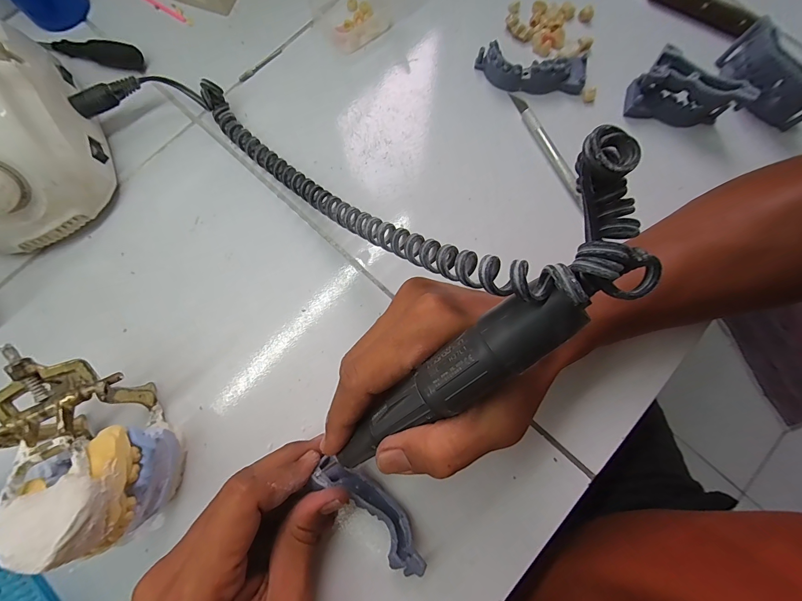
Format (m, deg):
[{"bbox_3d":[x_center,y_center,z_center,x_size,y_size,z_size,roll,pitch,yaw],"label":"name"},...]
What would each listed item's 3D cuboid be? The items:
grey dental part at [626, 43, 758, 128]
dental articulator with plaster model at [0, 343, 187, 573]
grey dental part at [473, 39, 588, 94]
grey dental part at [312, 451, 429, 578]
[{"bbox_3d":[0.212,-0.158,0.261,0.066,0.036,0.031,10,79,1],"label":"grey dental part"},{"bbox_3d":[-0.176,0.078,0.202,0.066,0.079,0.107,-44,83,-8],"label":"dental articulator with plaster model"},{"bbox_3d":[0.104,-0.183,0.280,0.083,0.021,0.027,6,79,0],"label":"grey dental part"},{"bbox_3d":[-0.017,0.129,0.217,0.085,0.025,0.019,44,82,5],"label":"grey dental part"}]

